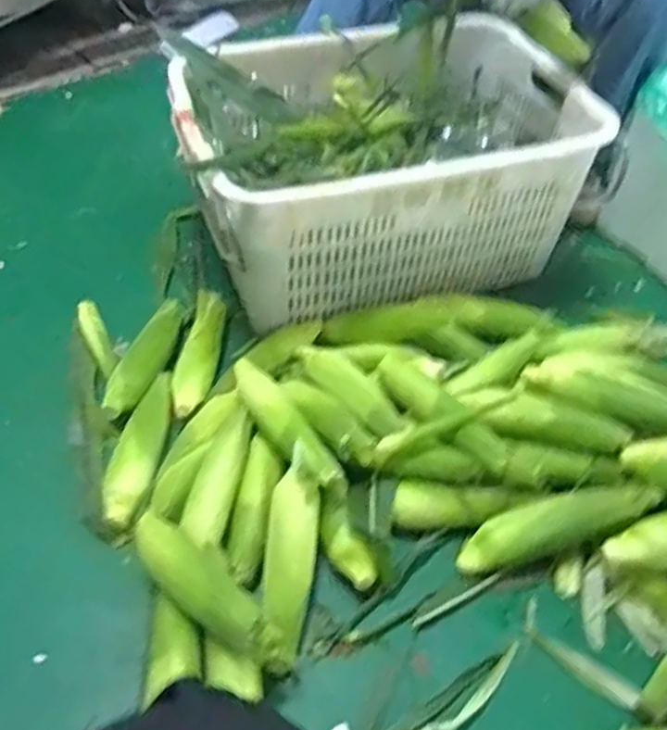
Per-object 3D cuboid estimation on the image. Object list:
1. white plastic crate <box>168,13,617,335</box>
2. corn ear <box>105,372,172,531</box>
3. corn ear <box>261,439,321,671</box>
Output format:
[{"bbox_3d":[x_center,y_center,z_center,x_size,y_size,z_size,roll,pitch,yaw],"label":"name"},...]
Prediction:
[{"bbox_3d":[0.080,-0.331,1.168,0.618,0.252,0.431,-12,53,-14],"label":"white plastic crate"},{"bbox_3d":[-0.256,0.118,0.964,0.072,0.054,0.235,4,50,-2],"label":"corn ear"},{"bbox_3d":[-0.049,0.221,0.859,0.070,0.055,0.255,4,69,-2],"label":"corn ear"}]

